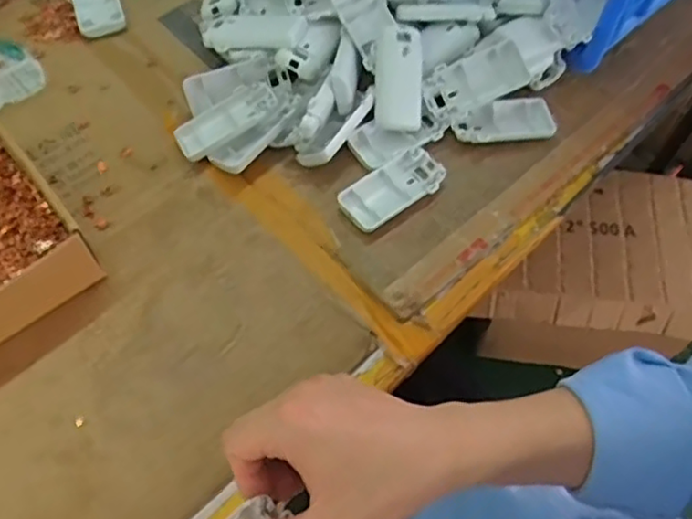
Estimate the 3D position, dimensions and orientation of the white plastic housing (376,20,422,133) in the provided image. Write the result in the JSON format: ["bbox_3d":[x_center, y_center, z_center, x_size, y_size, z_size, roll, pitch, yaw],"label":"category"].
[{"bbox_3d":[0.048,-0.166,0.590,0.041,0.018,0.093,-3,102,-4],"label":"white plastic housing"}]

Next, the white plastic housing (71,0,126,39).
[{"bbox_3d":[-0.258,-0.266,0.664,0.046,0.013,0.097,-17,62,-12],"label":"white plastic housing"}]

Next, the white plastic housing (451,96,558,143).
[{"bbox_3d":[0.148,-0.129,0.608,0.094,0.018,0.047,-12,62,-8],"label":"white plastic housing"}]

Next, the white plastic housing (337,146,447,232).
[{"bbox_3d":[0.041,-0.061,0.568,0.096,0.021,0.047,-30,65,-18],"label":"white plastic housing"}]

